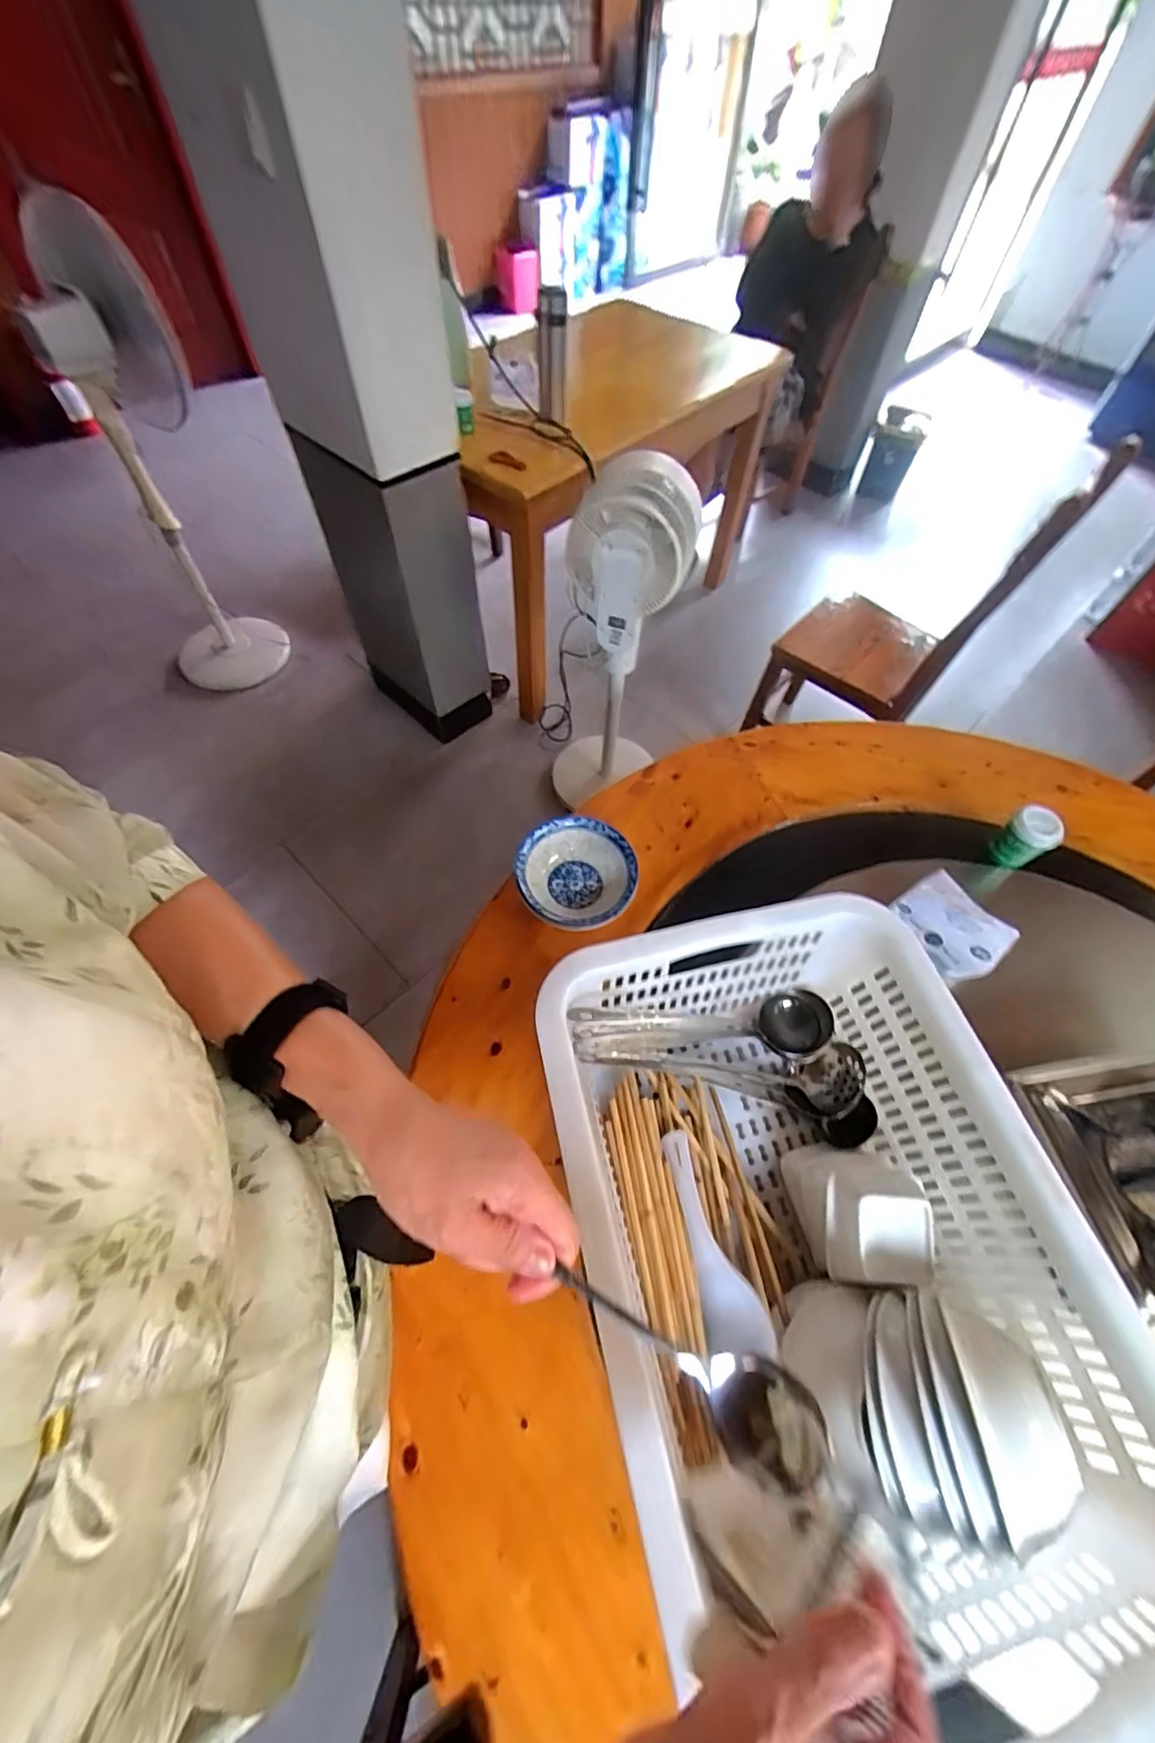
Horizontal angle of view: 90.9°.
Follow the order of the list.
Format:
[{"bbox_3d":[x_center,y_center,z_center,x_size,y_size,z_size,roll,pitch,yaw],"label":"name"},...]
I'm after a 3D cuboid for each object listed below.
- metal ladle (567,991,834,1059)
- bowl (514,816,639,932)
[{"bbox_3d":[0.121,0.165,0.585,0.308,0.099,0.070,7,55,-29],"label":"metal ladle"},{"bbox_3d":[-0.003,0.014,0.748,0.148,0.072,0.149,1,59,-1],"label":"bowl"}]

